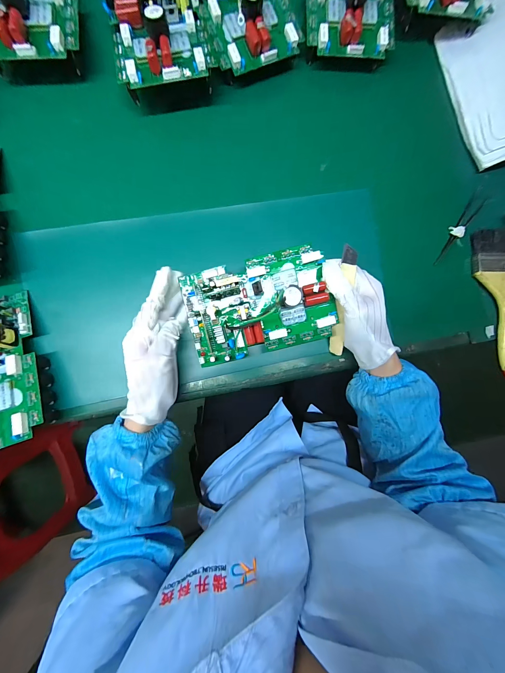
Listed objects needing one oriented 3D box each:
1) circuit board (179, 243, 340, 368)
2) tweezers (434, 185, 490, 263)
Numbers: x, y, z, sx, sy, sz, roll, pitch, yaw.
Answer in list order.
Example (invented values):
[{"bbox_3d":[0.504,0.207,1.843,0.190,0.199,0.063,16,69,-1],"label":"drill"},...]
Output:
[{"bbox_3d":[0.009,-0.037,0.313,0.170,0.044,0.113,-15,95,-4],"label":"circuit board"},{"bbox_3d":[0.299,-0.161,0.373,0.019,0.013,0.128,38,90,-7],"label":"tweezers"}]

